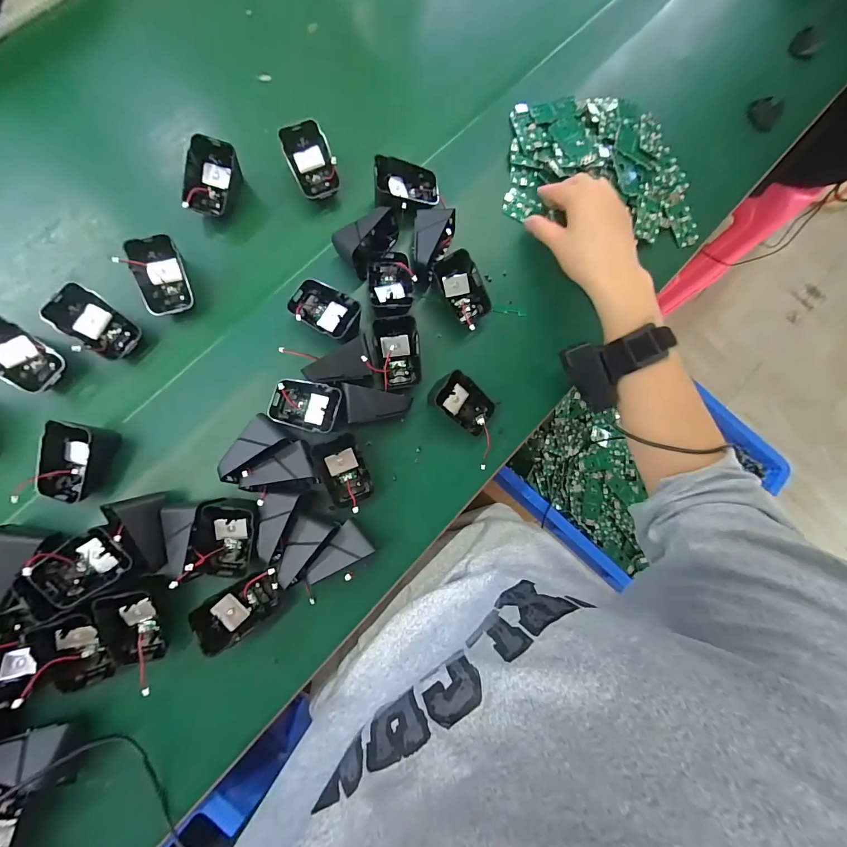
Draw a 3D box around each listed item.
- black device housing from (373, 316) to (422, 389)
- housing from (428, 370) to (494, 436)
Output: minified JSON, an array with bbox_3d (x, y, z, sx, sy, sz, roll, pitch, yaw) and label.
[{"bbox_3d":[-0.029,-0.069,0.369,0.051,0.042,0.063,-8,83,-7],"label":"black device housing"},{"bbox_3d":[0.040,-0.022,0.375,0.067,0.040,0.042,36,80,0],"label":"housing"}]

